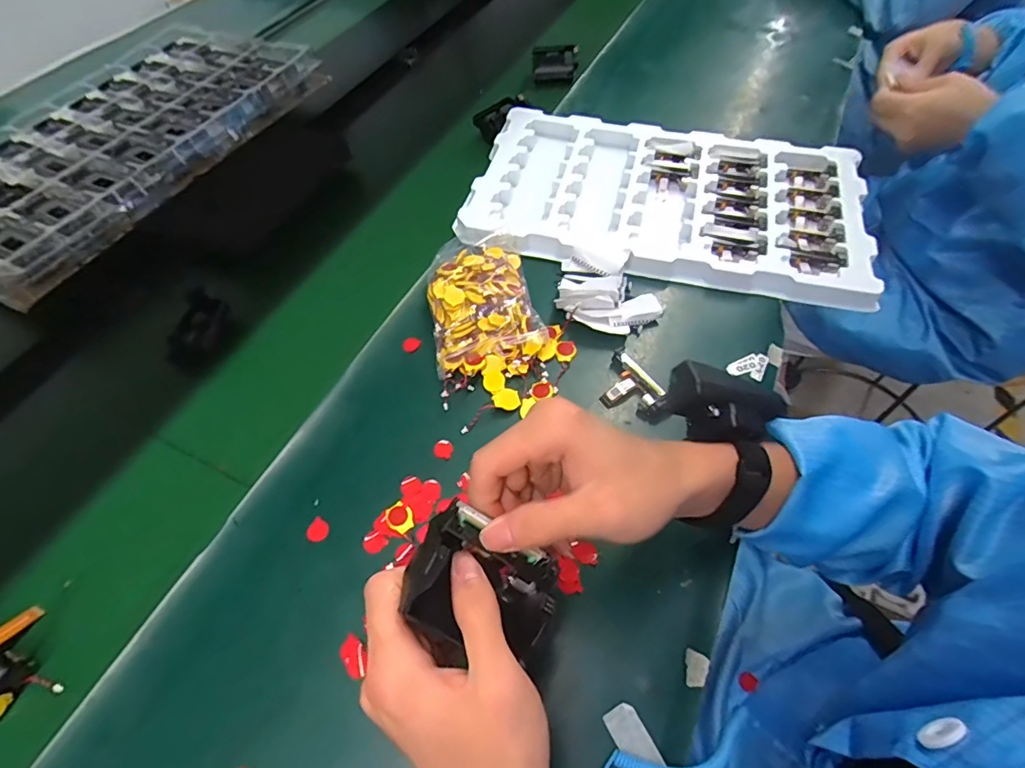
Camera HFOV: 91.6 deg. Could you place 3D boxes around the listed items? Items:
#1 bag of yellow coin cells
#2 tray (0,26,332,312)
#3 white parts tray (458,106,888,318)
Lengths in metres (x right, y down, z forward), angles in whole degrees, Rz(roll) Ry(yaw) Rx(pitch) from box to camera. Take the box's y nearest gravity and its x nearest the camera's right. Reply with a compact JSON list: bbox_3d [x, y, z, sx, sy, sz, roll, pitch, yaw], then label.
[{"bbox_3d":[-0.032,-0.086,0.493,0.103,0.027,0.151,-13,56,-4],"label":"bag of yellow coin cells"},{"bbox_3d":[-0.530,-0.329,0.662,0.330,0.039,0.528,18,59,14],"label":"tray"},{"bbox_3d":[0.176,-0.220,0.585,0.433,0.027,0.272,12,58,12],"label":"white parts tray"}]

